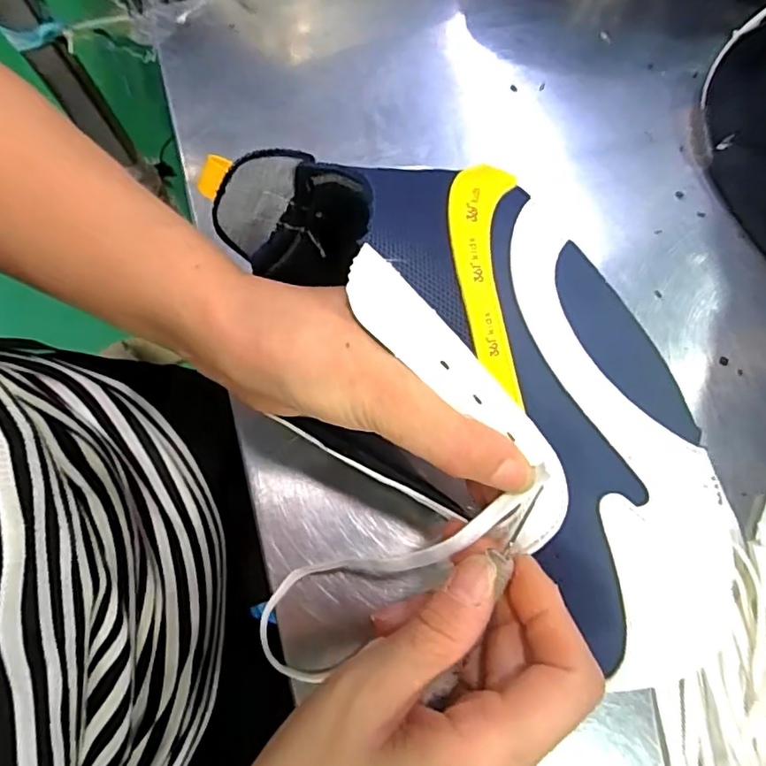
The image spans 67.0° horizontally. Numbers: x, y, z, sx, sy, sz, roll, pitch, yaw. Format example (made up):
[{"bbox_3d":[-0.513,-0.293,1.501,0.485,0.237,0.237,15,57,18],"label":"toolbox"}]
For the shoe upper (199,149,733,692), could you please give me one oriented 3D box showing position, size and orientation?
[{"bbox_3d":[0.044,-0.011,0.221,0.089,0.072,0.249,-40,81,-11],"label":"shoe upper"}]

